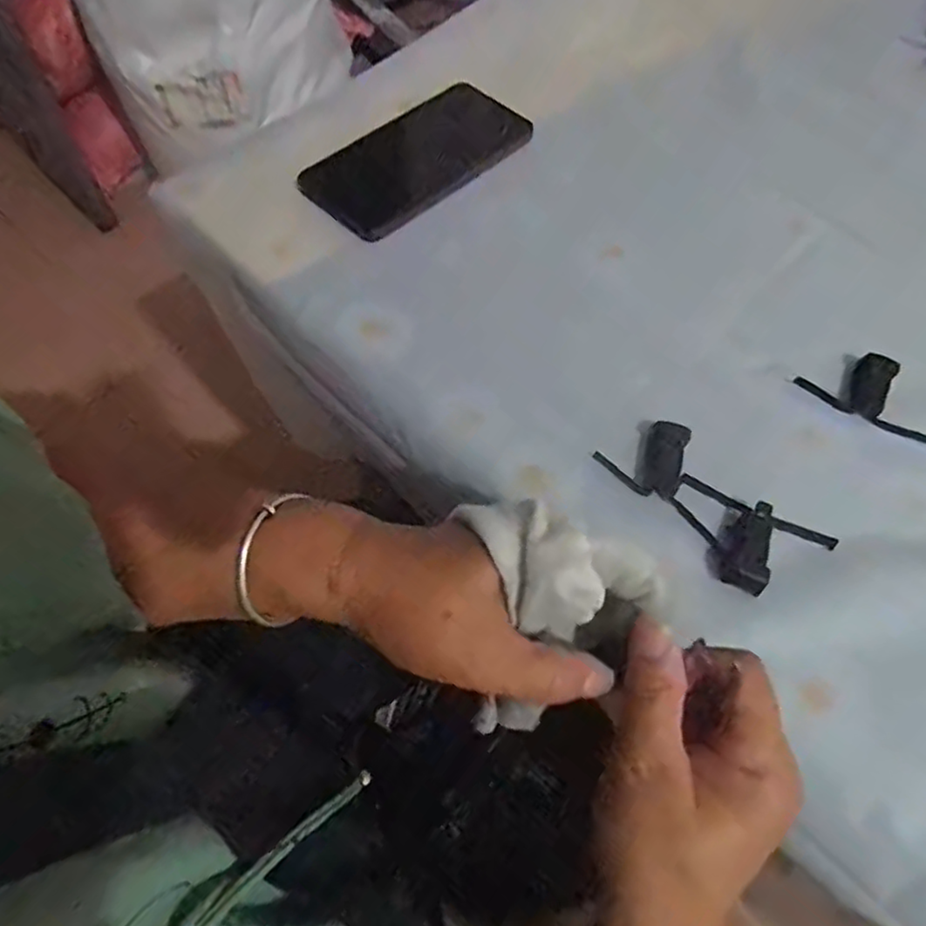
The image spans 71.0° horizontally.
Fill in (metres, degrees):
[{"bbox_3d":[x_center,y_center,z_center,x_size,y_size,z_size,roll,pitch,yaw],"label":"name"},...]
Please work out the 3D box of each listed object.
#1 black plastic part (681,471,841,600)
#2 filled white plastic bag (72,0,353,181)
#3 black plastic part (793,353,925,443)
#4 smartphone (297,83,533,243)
[{"bbox_3d":[0.148,0.042,0.334,0.080,0.010,0.050,26,62,9],"label":"black plastic part"},{"bbox_3d":[-0.369,-0.691,0.919,0.340,0.285,0.294,-22,66,-16],"label":"filled white plastic bag"},{"bbox_3d":[0.247,-0.045,0.389,0.081,0.012,0.043,30,63,11],"label":"black plastic part"},{"bbox_3d":[-0.030,-0.221,0.462,0.082,0.004,0.171,41,66,16],"label":"smartphone"}]

